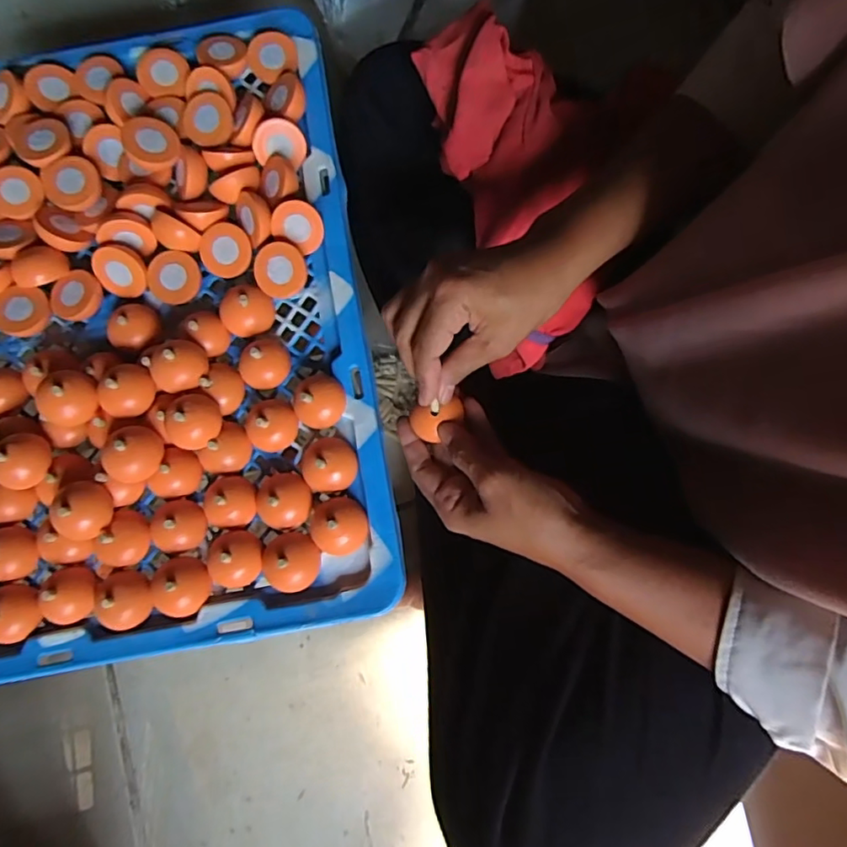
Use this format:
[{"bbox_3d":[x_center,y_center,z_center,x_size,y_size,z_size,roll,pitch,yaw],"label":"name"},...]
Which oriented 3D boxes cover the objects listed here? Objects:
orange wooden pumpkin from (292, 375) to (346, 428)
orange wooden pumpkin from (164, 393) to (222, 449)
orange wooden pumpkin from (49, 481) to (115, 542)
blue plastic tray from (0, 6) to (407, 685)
[{"bbox_3d":[-0.073,-0.016,0.392,0.036,0.025,0.034,0,80,3],"label":"orange wooden pumpkin"},{"bbox_3d":[-0.159,-0.002,0.388,0.034,0.035,0.037,-13,80,1],"label":"orange wooden pumpkin"},{"bbox_3d":[-0.231,0.058,0.376,0.038,0.033,0.038,-5,80,2],"label":"orange wooden pumpkin"},{"bbox_3d":[-0.224,-0.077,0.410,0.350,0.039,0.467,-10,80,-1],"label":"blue plastic tray"}]

